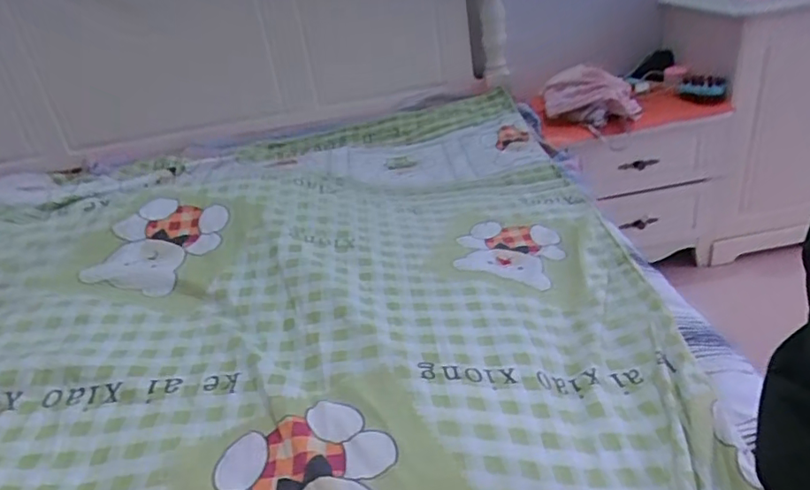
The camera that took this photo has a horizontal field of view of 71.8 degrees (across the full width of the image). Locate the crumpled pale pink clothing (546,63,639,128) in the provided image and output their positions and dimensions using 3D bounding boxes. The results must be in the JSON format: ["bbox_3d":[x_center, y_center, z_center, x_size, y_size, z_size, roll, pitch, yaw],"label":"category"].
[{"bbox_3d":[0.527,-0.421,1.566,0.260,0.130,0.159,3,32,19],"label":"crumpled pale pink clothing"}]

